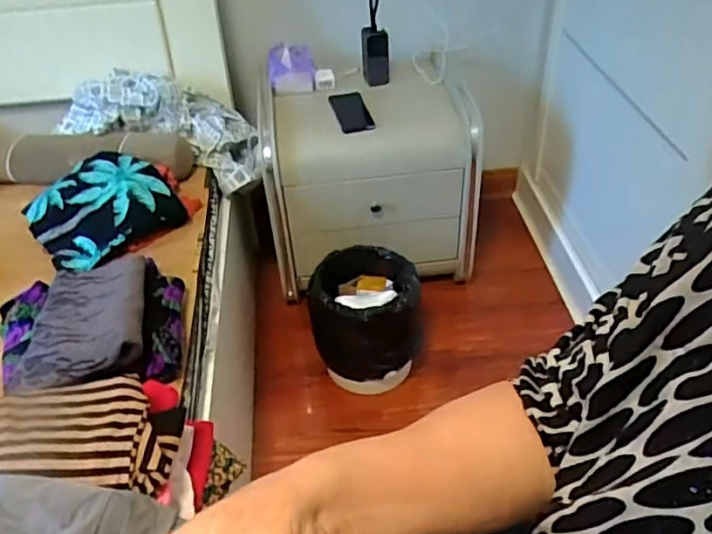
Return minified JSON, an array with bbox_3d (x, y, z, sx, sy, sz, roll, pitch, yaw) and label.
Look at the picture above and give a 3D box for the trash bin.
[{"bbox_3d":[0.021,0.118,1.373,0.229,0.244,0.206,-7,40,-2],"label":"trash bin"}]

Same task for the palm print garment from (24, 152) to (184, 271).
[{"bbox_3d":[-0.483,-0.130,1.206,0.269,0.095,0.246,-30,46,-26],"label":"palm print garment"}]

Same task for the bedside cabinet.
[{"bbox_3d":[0.041,-0.241,1.631,0.521,0.415,0.409,-7,40,-2],"label":"bedside cabinet"}]

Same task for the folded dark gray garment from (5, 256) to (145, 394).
[{"bbox_3d":[-0.401,0.064,0.929,0.173,0.051,0.274,-11,40,-7],"label":"folded dark gray garment"}]

